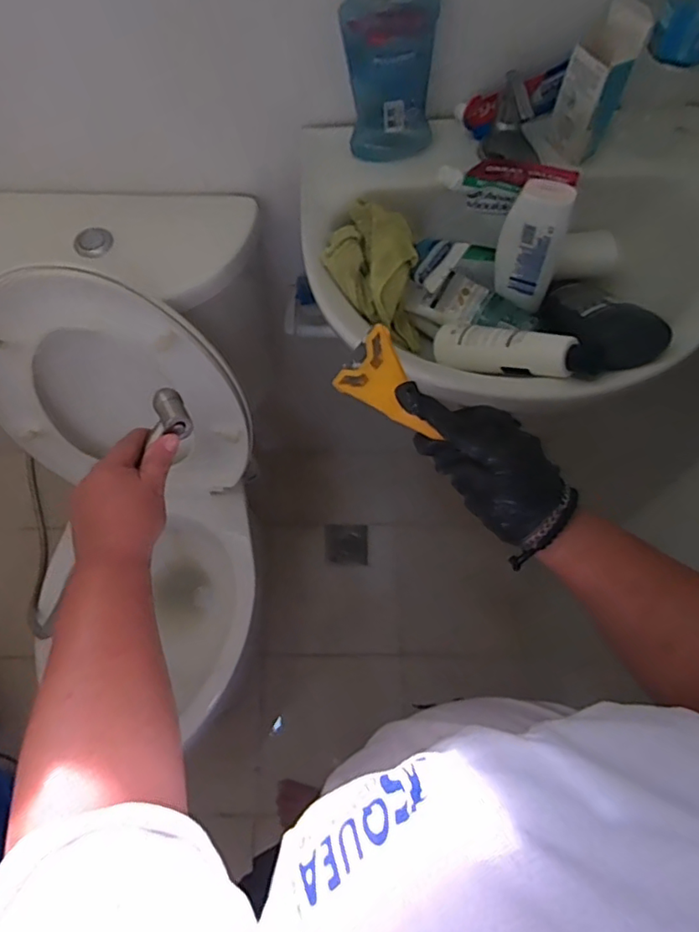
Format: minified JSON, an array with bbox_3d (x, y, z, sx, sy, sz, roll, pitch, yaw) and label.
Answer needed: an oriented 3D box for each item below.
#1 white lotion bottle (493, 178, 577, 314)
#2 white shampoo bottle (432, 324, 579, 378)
[{"bbox_3d":[0.192,-0.232,0.599,0.067,0.128,0.047,20,66,10],"label":"white lotion bottle"},{"bbox_3d":[0.153,-0.121,0.581,0.151,0.033,0.041,18,62,40],"label":"white shampoo bottle"}]

